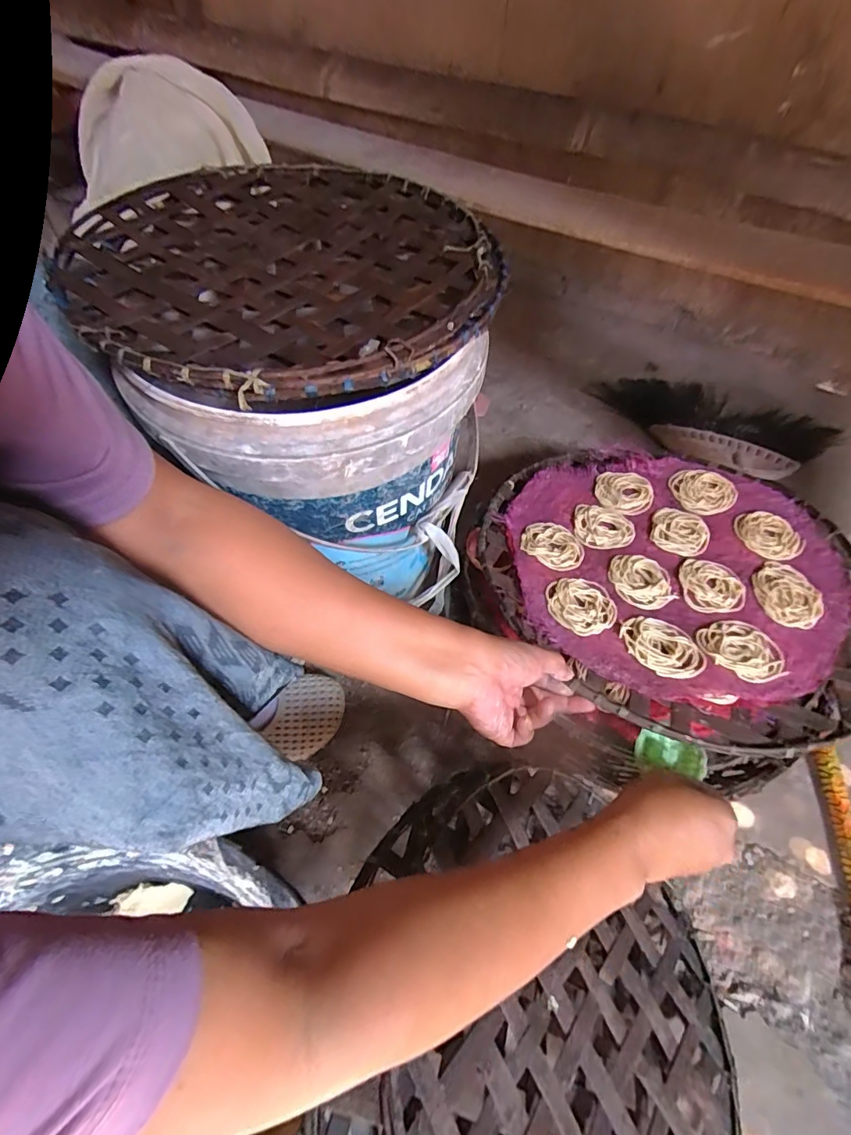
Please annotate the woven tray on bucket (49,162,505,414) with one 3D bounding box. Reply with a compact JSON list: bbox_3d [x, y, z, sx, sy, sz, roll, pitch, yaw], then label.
[{"bbox_3d":[-0.111,-0.250,0.405,0.321,0.029,0.324,-25,61,-16],"label":"woven tray on bucket"}]

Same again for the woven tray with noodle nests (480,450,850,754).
[{"bbox_3d":[0.263,0.005,0.533,0.402,0.062,0.383,14,59,7],"label":"woven tray with noodle nests"}]

